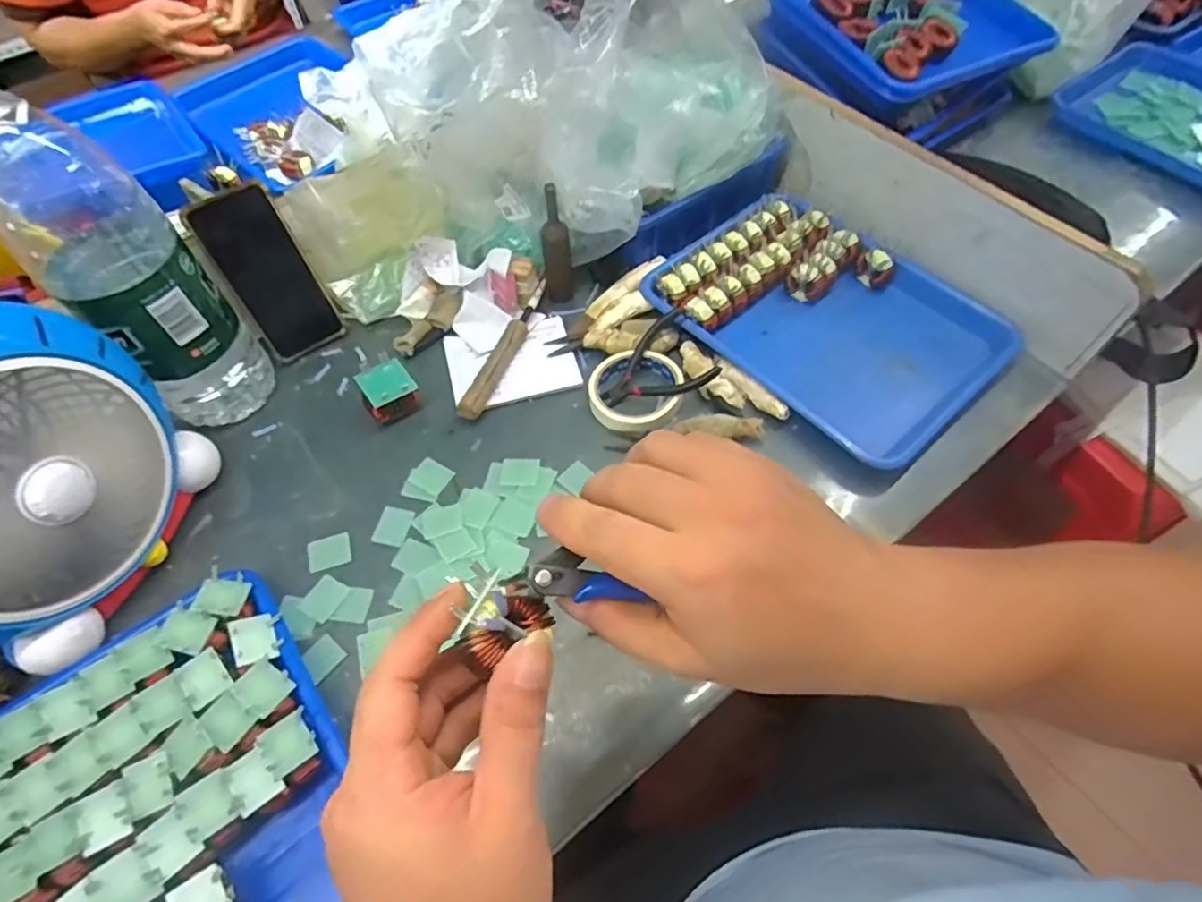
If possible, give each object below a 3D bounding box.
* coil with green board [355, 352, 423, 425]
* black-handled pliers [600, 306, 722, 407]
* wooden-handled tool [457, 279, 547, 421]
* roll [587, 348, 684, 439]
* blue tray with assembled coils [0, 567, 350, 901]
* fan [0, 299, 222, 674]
[{"bbox_3d":[-0.209,-0.058,0.615,0.047,0.048,0.052,-29,62,-15],"label":"coil with green board"},{"bbox_3d":[0.049,-0.090,0.622,0.107,0.031,0.095,-18,59,-10],"label":"black-handled pliers"},{"bbox_3d":[-0.097,-0.107,0.648,0.023,0.023,0.179,19,60,13],"label":"wooden-handled tool"},{"bbox_3d":[0.034,-0.061,0.621,0.088,0.016,0.096,37,66,22],"label":"roll"},{"bbox_3d":[-0.286,0.271,0.412,0.244,0.052,0.311,-34,63,-18],"label":"blue tray with assembled coils"},{"bbox_3d":[-0.412,0.024,0.445,0.070,0.228,0.233,9,59,7],"label":"fan"}]

